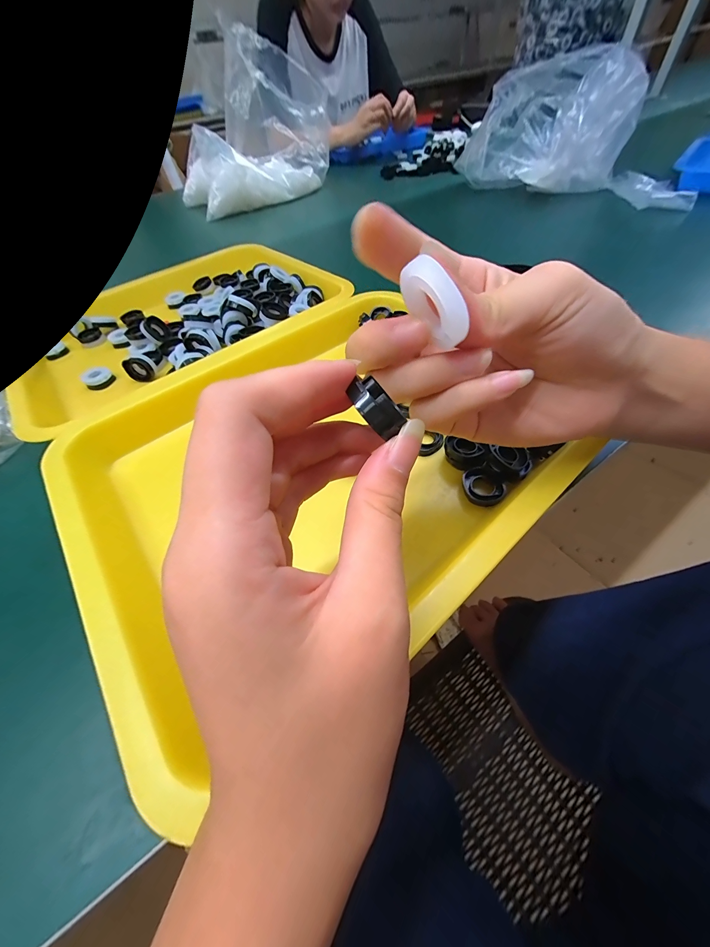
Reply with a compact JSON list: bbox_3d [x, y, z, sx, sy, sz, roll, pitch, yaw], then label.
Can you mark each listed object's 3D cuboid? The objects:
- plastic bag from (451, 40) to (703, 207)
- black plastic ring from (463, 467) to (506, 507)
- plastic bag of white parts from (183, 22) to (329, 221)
[{"bbox_3d":[0.355,-0.534,0.485,0.176,0.128,0.354,-27,55,-15],"label":"plastic bag"},{"bbox_3d":[0.080,0.009,0.197,0.026,0.012,0.022,31,61,26],"label":"black plastic ring"},{"bbox_3d":[-0.236,-0.705,0.646,0.212,0.199,0.321,28,60,24],"label":"plastic bag of white parts"}]

